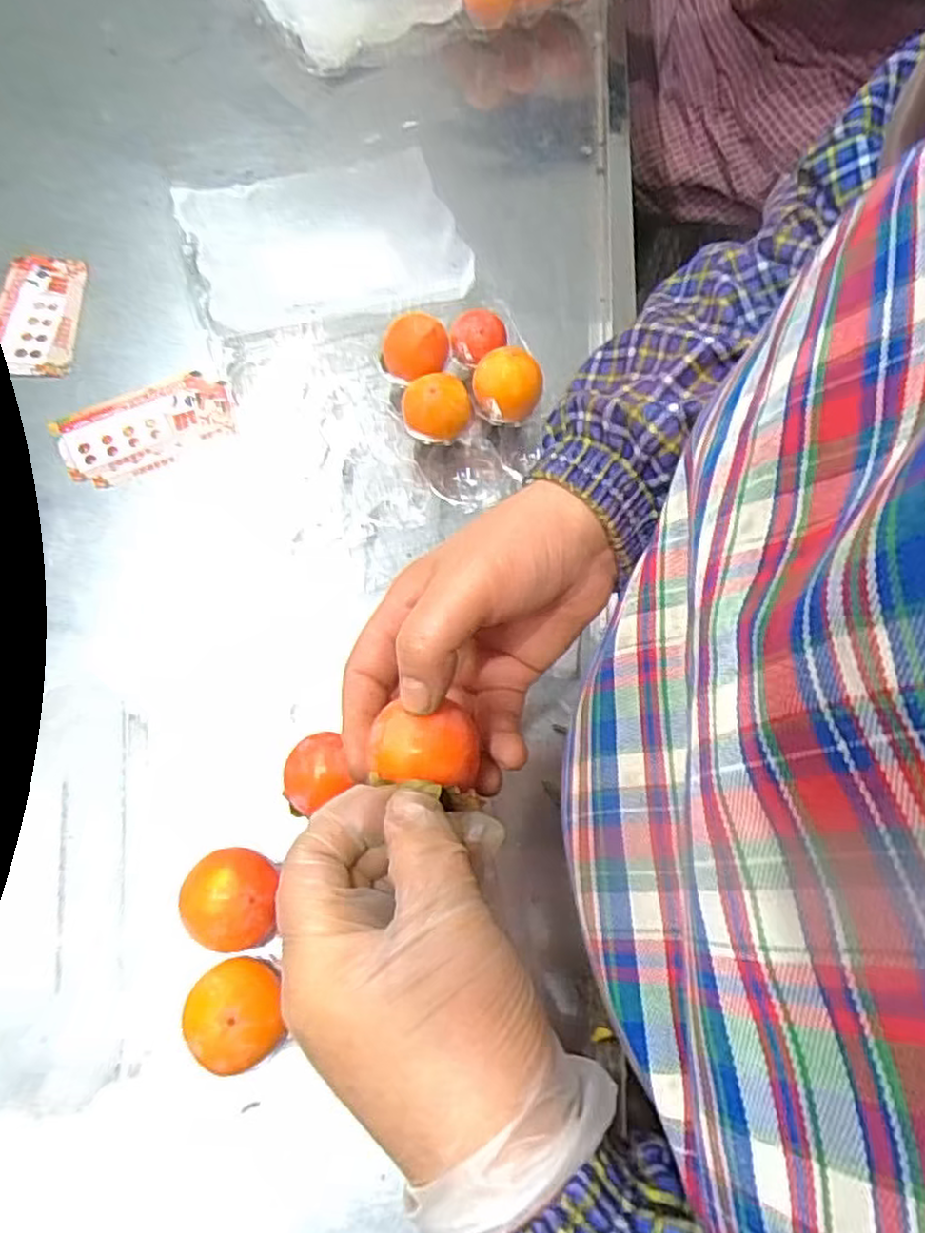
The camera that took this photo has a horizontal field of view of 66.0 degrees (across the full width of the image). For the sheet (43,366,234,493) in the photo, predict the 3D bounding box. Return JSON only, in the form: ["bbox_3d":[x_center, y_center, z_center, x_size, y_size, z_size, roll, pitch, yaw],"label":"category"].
[{"bbox_3d":[-0.197,-0.120,0.447,0.105,0.004,0.059,-26,71,-15],"label":"sheet"}]

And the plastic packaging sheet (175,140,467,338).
[{"bbox_3d":[-0.095,-0.262,0.498,0.176,0.025,0.137,-16,69,-11],"label":"plastic packaging sheet"}]

